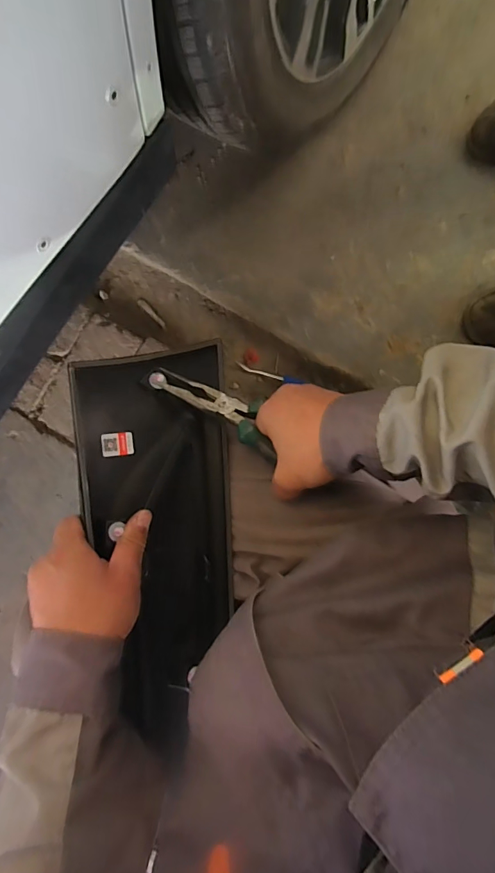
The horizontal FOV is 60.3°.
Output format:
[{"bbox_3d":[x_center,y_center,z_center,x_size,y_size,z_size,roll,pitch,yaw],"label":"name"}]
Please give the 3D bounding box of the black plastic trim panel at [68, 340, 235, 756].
[{"bbox_3d":[-0.079,0.091,0.398,0.137,0.034,0.344,-4,87,-25],"label":"black plastic trim panel"}]

